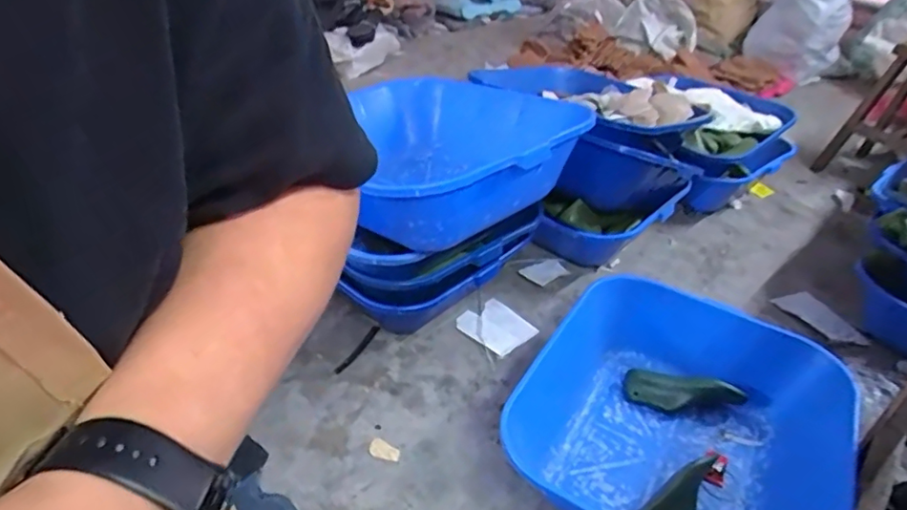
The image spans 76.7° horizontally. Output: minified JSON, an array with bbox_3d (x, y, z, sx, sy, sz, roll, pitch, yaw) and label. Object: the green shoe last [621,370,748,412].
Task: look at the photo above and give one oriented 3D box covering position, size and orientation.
[{"bbox_3d":[0.471,0.286,1.172,0.230,0.067,0.078,13,37,12],"label":"green shoe last"}]

